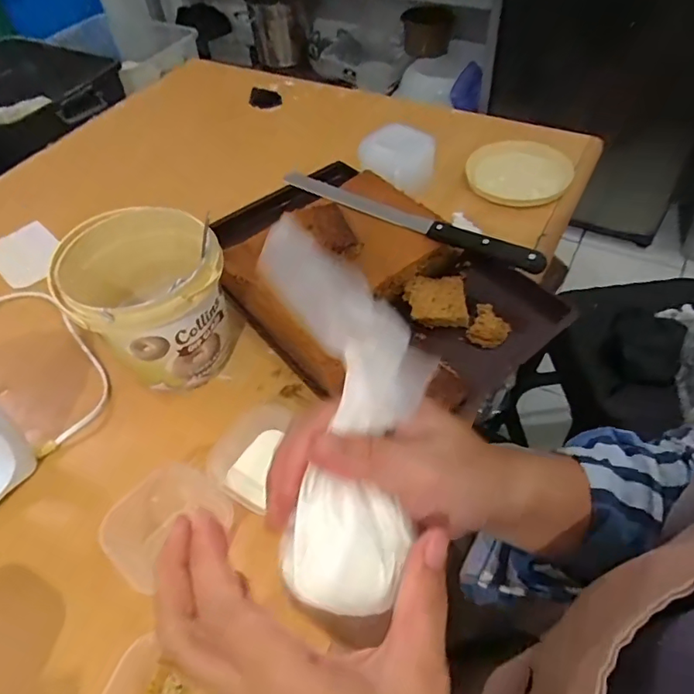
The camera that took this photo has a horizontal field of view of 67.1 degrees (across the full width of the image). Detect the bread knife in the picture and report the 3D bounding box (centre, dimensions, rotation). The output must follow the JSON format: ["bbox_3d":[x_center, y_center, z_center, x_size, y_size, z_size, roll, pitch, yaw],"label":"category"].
[{"bbox_3d":[0.062,-0.137,0.551,0.297,0.021,0.020,26,58,23],"label":"bread knife"}]

